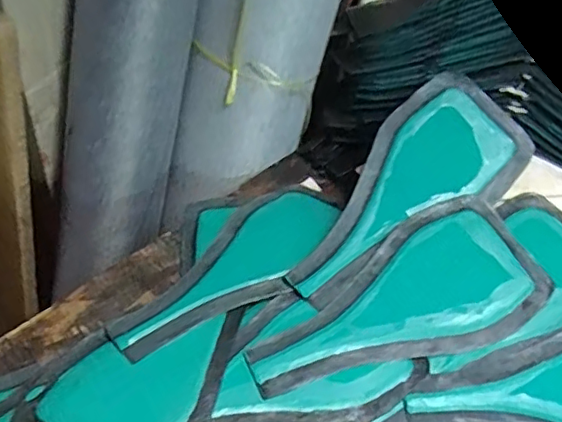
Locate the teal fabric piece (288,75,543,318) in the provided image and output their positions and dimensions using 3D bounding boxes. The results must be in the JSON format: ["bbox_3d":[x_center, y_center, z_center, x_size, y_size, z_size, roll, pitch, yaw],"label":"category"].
[{"bbox_3d":[0.093,-0.013,0.456,0.218,0.038,0.096,-42,59,-11],"label":"teal fabric piece"}]

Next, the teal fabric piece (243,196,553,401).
[{"bbox_3d":[0.078,0.062,0.413,0.212,0.018,0.099,-21,60,-11],"label":"teal fabric piece"}]

